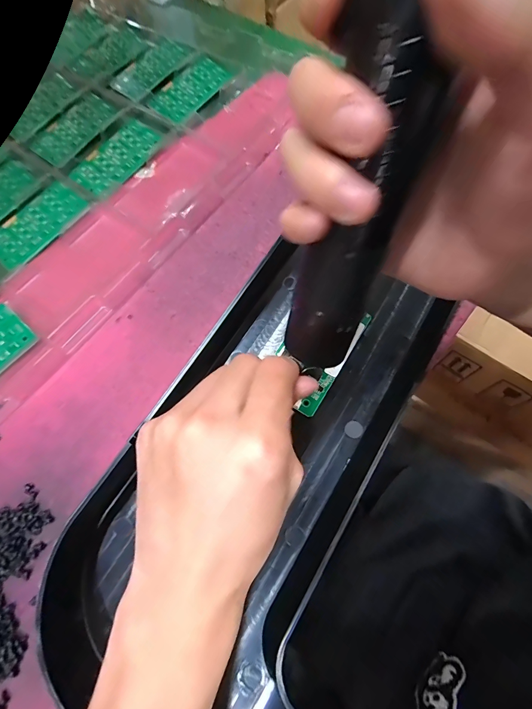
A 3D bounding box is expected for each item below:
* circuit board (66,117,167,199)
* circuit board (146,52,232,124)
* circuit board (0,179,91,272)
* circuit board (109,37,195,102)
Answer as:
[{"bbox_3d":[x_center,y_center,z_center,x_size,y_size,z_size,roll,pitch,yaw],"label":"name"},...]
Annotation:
[{"bbox_3d":[-0.153,-0.203,0.351,0.049,0.010,0.095,31,73,13],"label":"circuit board"},{"bbox_3d":[-0.086,-0.297,0.382,0.056,0.009,0.094,34,73,13],"label":"circuit board"},{"bbox_3d":[-0.219,-0.125,0.328,0.055,0.008,0.094,35,74,14],"label":"circuit board"},{"bbox_3d":[-0.134,-0.336,0.403,0.058,0.011,0.095,37,74,14],"label":"circuit board"}]

